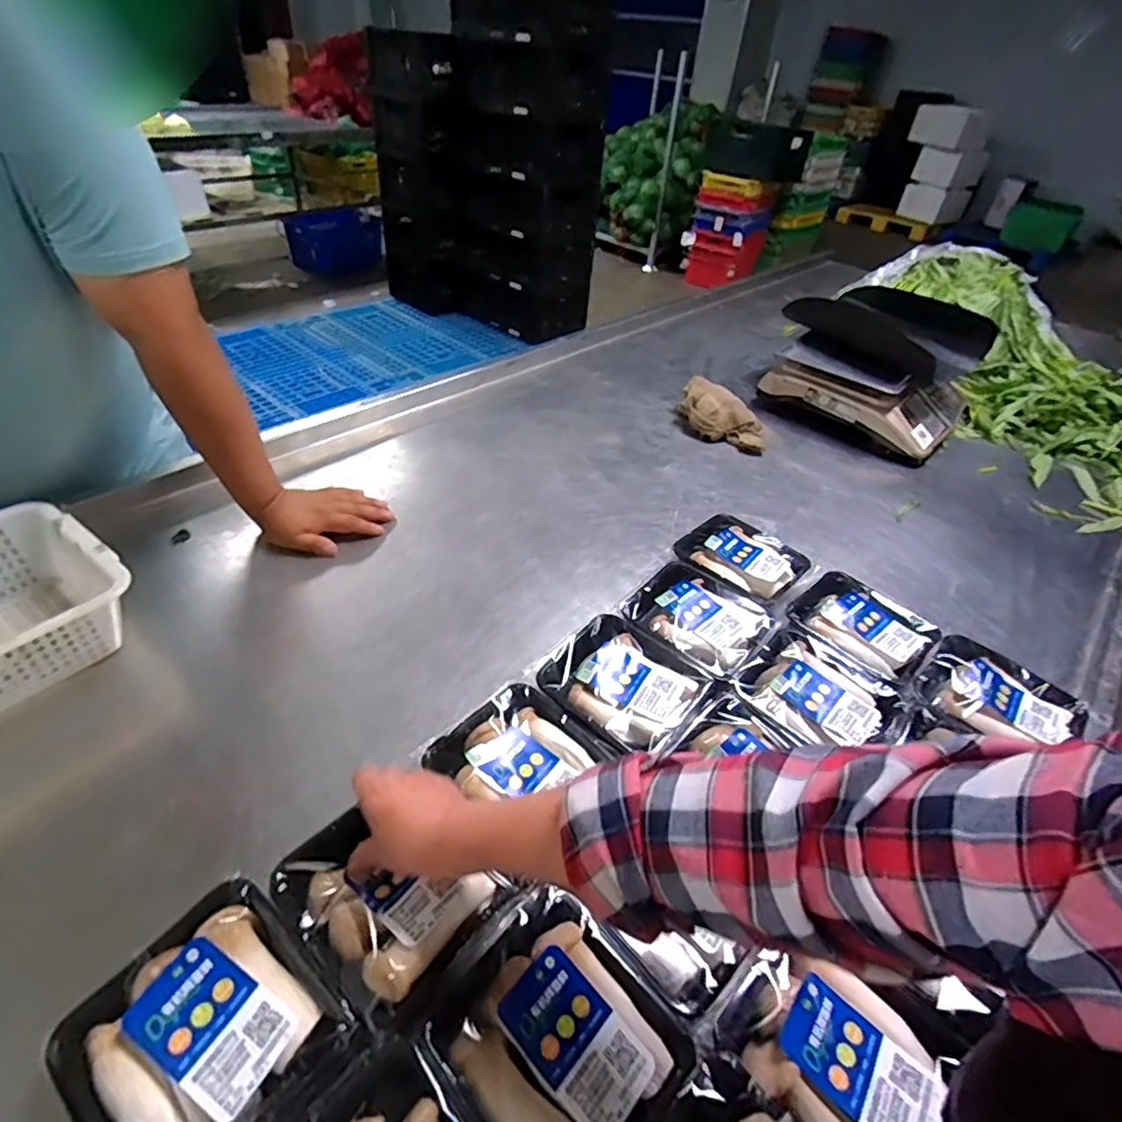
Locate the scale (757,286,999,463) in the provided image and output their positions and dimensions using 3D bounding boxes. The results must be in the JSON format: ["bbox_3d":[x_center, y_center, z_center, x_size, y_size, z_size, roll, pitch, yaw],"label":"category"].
[{"bbox_3d":[0.659,-0.415,1.223,0.361,0.202,0.372,34,49,27],"label":"scale"}]

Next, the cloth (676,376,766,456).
[{"bbox_3d":[0.303,-0.273,1.114,0.195,0.068,0.086,34,49,27],"label":"cloth"}]

